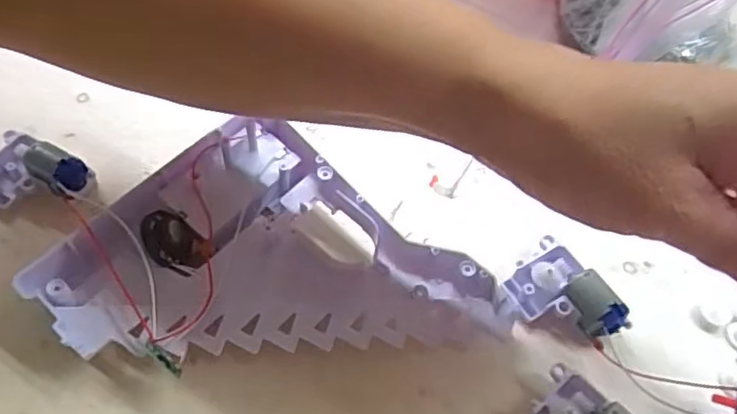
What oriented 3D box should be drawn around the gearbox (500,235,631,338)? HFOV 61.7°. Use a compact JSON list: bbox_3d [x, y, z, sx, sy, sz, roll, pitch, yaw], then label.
[{"bbox_3d":[0.084,0.039,0.270,0.037,0.017,0.050,-26,64,-18],"label":"gearbox"}]

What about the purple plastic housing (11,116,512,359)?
[{"bbox_3d":[-0.039,0.012,0.274,0.185,0.028,0.104,1,59,-3],"label":"purple plastic housing"}]

